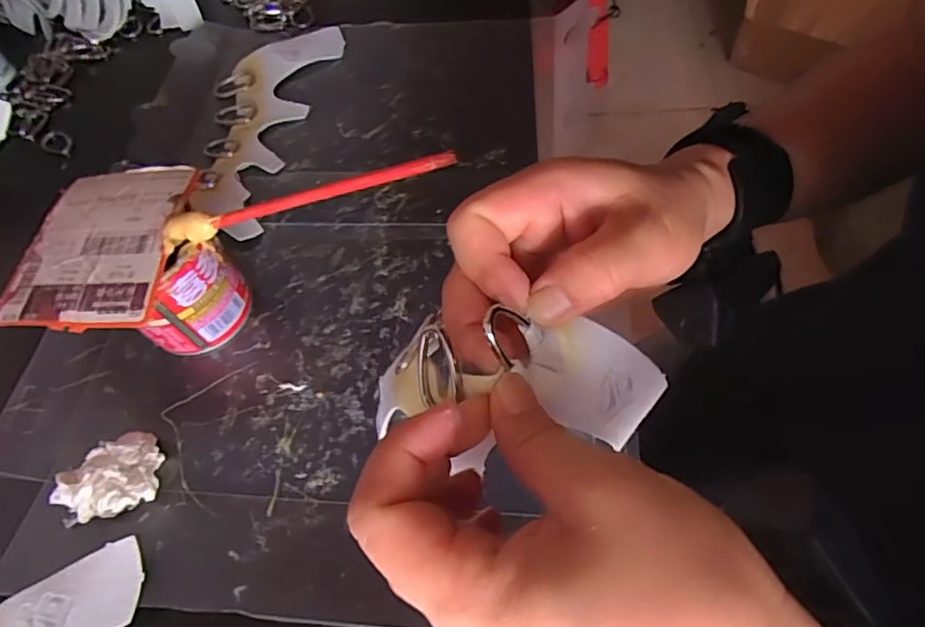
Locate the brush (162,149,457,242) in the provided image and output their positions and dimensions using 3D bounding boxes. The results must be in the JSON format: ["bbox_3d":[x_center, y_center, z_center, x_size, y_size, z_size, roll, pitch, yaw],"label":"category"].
[{"bbox_3d":[-0.076,-0.053,0.264,0.155,0.010,0.009,-10,58,20],"label":"brush"}]

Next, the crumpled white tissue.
[{"bbox_3d":[-0.180,0.081,0.293,0.045,0.023,0.043,-13,60,-1],"label":"crumpled white tissue"}]

